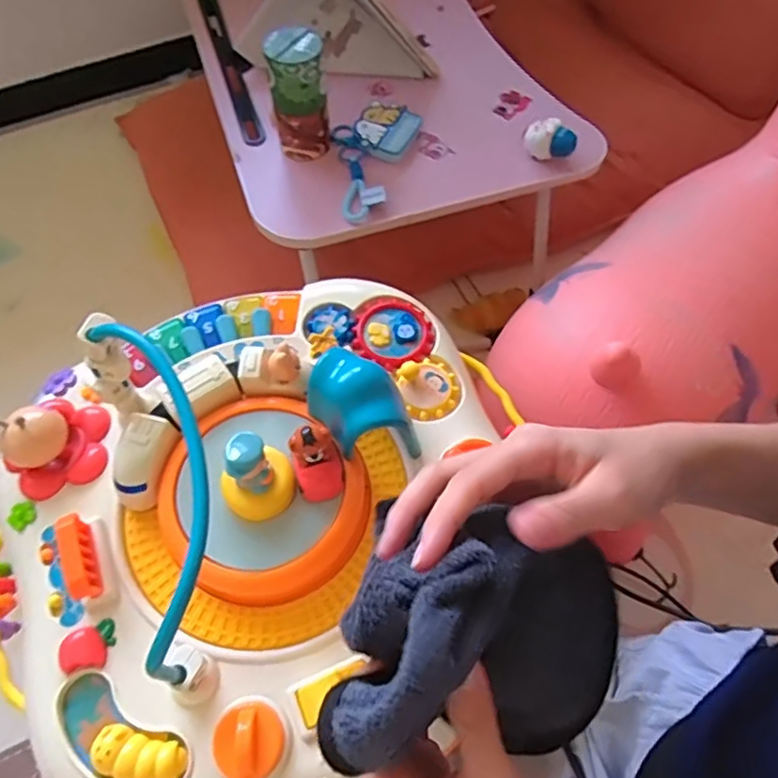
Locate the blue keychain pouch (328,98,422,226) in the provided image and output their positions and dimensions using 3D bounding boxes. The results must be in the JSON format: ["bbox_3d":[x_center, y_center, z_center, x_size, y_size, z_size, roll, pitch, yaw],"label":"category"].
[{"bbox_3d":[-0.017,-0.240,0.645,0.090,0.027,0.149,5,62,-1],"label":"blue keychain pouch"}]

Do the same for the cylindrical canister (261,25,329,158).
[{"bbox_3d":[-0.092,-0.292,0.618,0.053,0.117,0.051,0,62,0],"label":"cylindrical canister"}]

